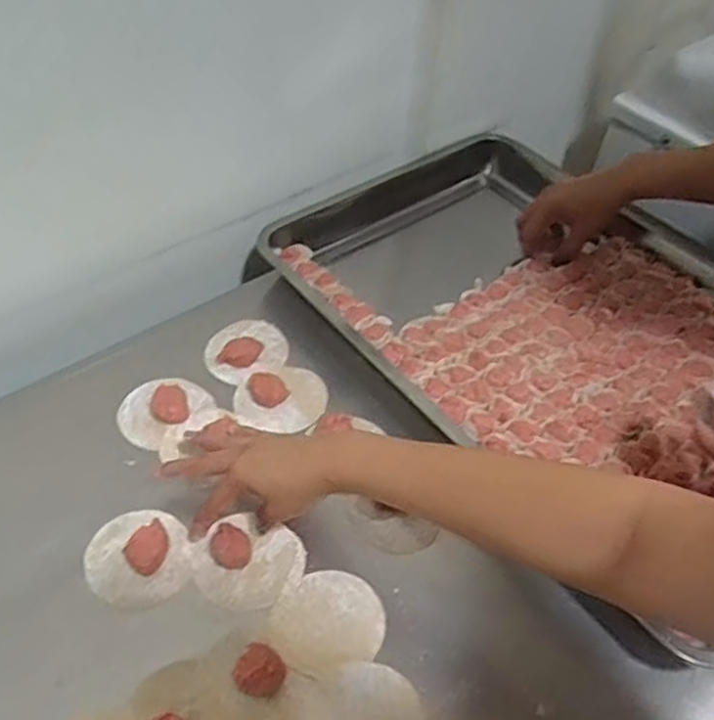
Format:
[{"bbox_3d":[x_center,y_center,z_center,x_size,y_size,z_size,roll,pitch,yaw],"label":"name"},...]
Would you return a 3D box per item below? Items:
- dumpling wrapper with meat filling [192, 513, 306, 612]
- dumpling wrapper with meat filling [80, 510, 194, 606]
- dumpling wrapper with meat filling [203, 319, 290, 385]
[{"bbox_3d":[-0.084,0.159,0.557,0.079,0.019,0.076,2,49,-3],"label":"dumpling wrapper with meat filling"},{"bbox_3d":[-0.176,0.154,0.558,0.083,0.023,0.077,2,49,-3],"label":"dumpling wrapper with meat filling"},{"bbox_3d":[-0.115,-0.012,0.717,0.080,0.014,0.076,2,49,-3],"label":"dumpling wrapper with meat filling"}]

